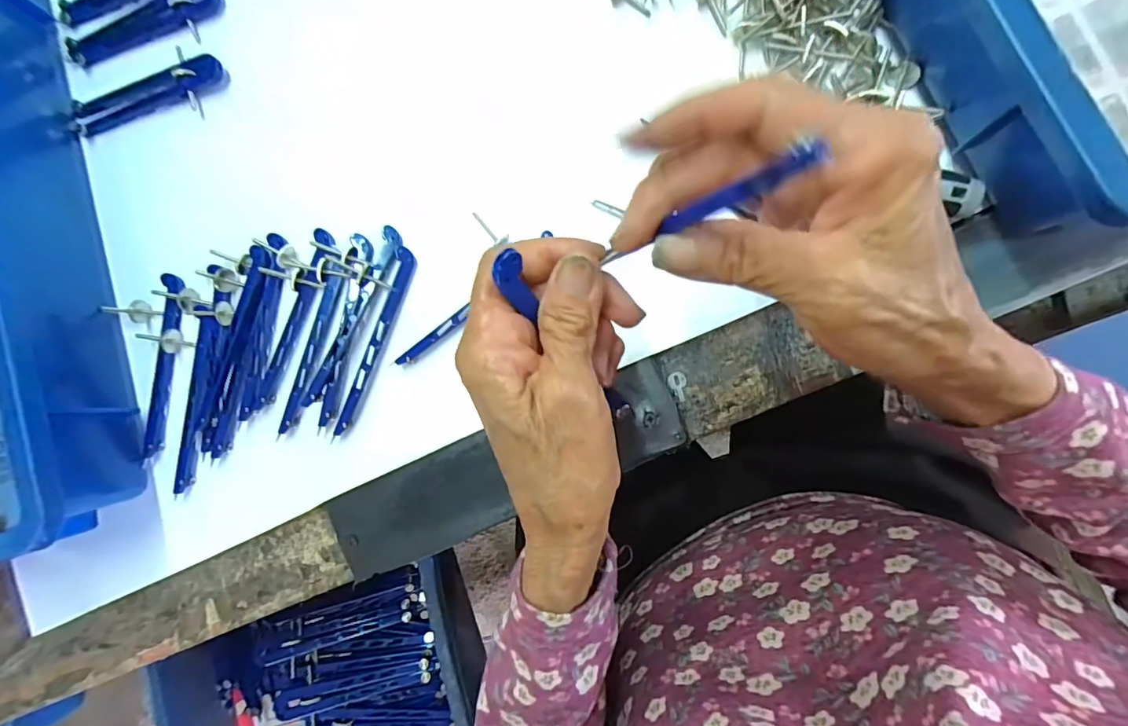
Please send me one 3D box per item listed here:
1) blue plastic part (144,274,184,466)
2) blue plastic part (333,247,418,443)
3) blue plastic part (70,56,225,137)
[{"bbox_3d":[-0.259,0.003,0.315,0.014,0.007,0.120,5,87,9],"label":"blue plastic part"},{"bbox_3d":[-0.115,-0.013,0.301,0.010,0.015,0.119,19,89,9],"label":"blue plastic part"},{"bbox_3d":[-0.284,-0.186,0.334,0.112,0.015,0.029,-14,86,8],"label":"blue plastic part"}]

